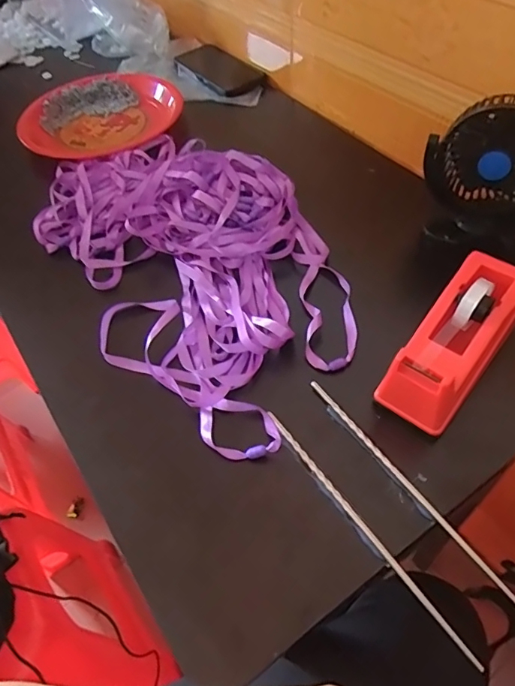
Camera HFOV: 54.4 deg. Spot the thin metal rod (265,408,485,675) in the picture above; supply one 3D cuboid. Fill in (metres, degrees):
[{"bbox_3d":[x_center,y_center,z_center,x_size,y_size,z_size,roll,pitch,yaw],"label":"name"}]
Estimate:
[{"bbox_3d":[0.074,0.131,0.366,0.006,0.004,0.220,-31,58,-18],"label":"thin metal rod"}]

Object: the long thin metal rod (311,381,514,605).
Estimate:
[{"bbox_3d":[0.113,0.106,0.379,0.007,0.004,0.220,-31,58,-18],"label":"long thin metal rod"}]

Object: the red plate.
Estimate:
[{"bbox_3d":[-0.224,-0.340,0.745,0.223,0.044,0.234,-6,55,9],"label":"red plate"}]

